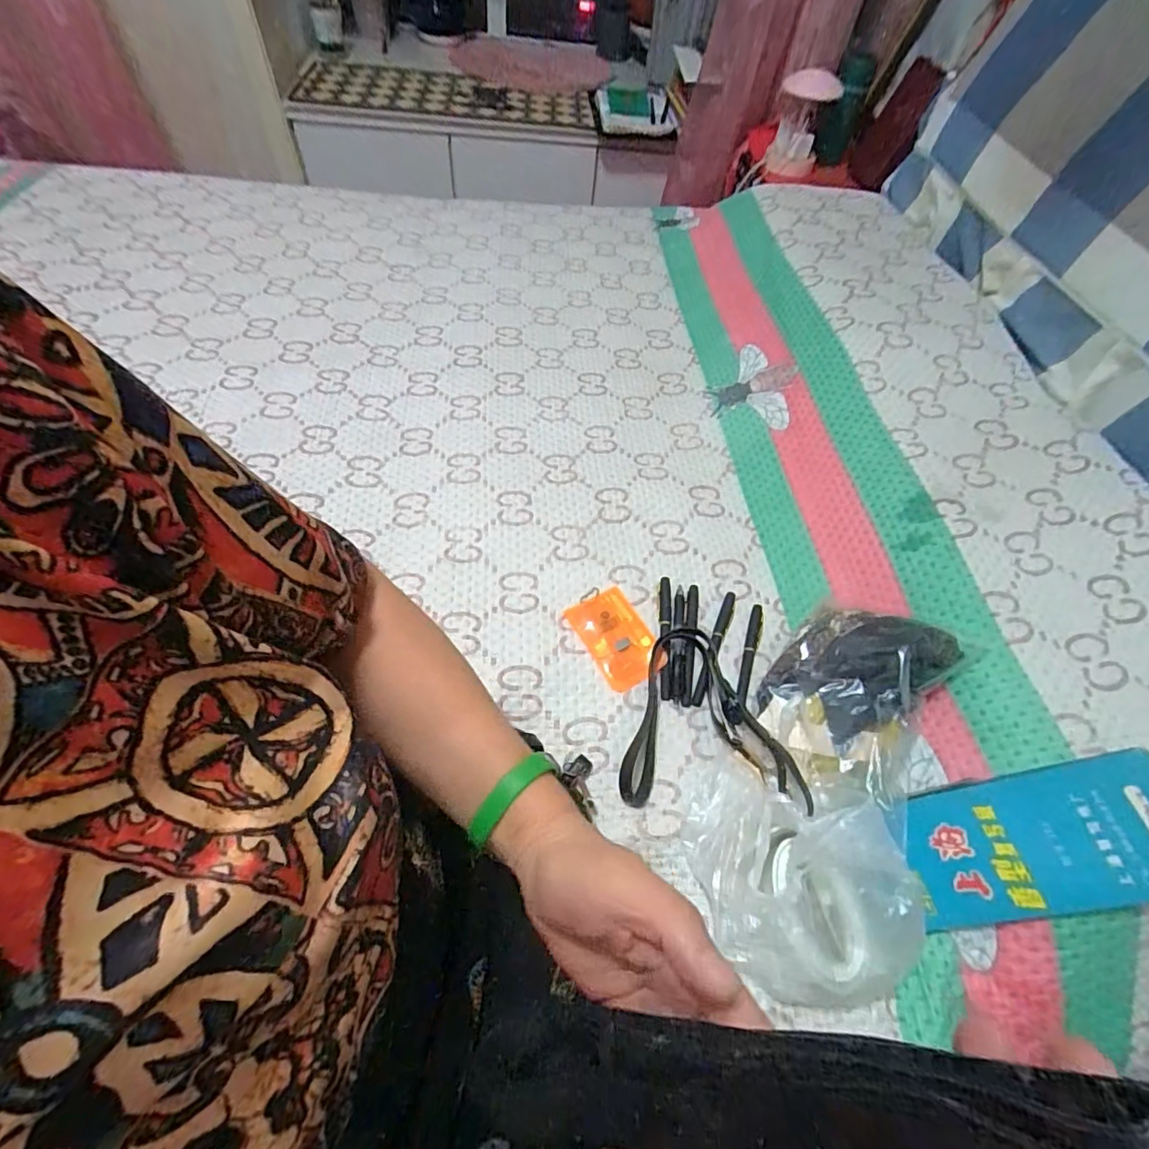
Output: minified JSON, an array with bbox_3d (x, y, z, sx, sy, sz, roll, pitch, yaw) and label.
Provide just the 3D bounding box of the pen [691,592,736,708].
[{"bbox_3d":[0.153,0.078,0.573,0.013,0.018,0.142,23,61,9],"label":"pen"}]

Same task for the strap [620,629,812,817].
[{"bbox_3d":[0.129,0.138,0.517,0.165,0.030,0.171,5,59,-2],"label":"strap"}]

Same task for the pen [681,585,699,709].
[{"bbox_3d":[0.128,0.073,0.574,0.014,0.011,0.146,12,59,2],"label":"pen"}]

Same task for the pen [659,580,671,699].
[{"bbox_3d":[0.100,0.065,0.576,0.013,0.012,0.146,7,59,0],"label":"pen"}]

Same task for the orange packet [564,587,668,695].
[{"bbox_3d":[0.046,0.068,0.571,0.069,0.012,0.108,-25,65,-18],"label":"orange packet"}]

